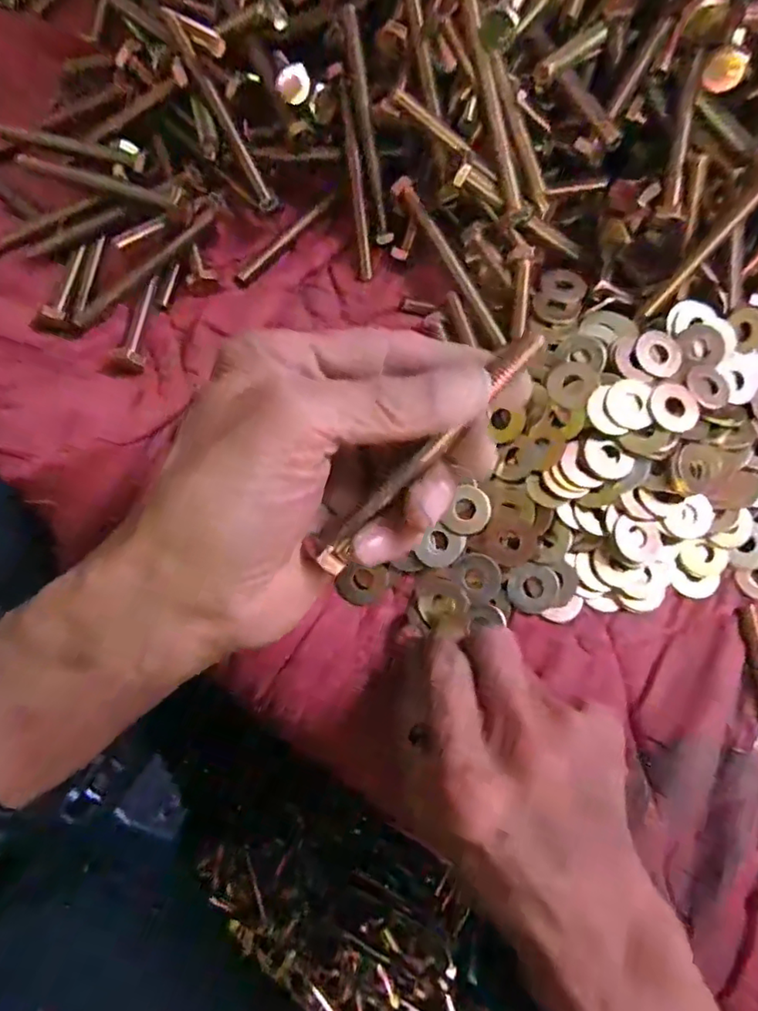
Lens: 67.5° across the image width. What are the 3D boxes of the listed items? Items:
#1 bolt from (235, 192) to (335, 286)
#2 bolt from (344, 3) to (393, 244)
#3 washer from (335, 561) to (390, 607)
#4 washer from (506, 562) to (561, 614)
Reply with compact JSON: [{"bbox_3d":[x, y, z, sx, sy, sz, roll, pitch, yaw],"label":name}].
[{"bbox_3d":[-0.055,-0.156,0.331,0.008,0.004,0.077,42,80,9],"label":"bolt"},{"bbox_3d":[-0.005,-0.196,0.300,0.007,0.104,0.007,-13,33,-3],"label":"bolt"},{"bbox_3d":[-0.008,0.039,0.286,0.024,0.004,0.023,20,89,-1],"label":"washer"},{"bbox_3d":[0.076,0.041,0.279,0.025,0.004,0.024,0,77,0],"label":"washer"}]

